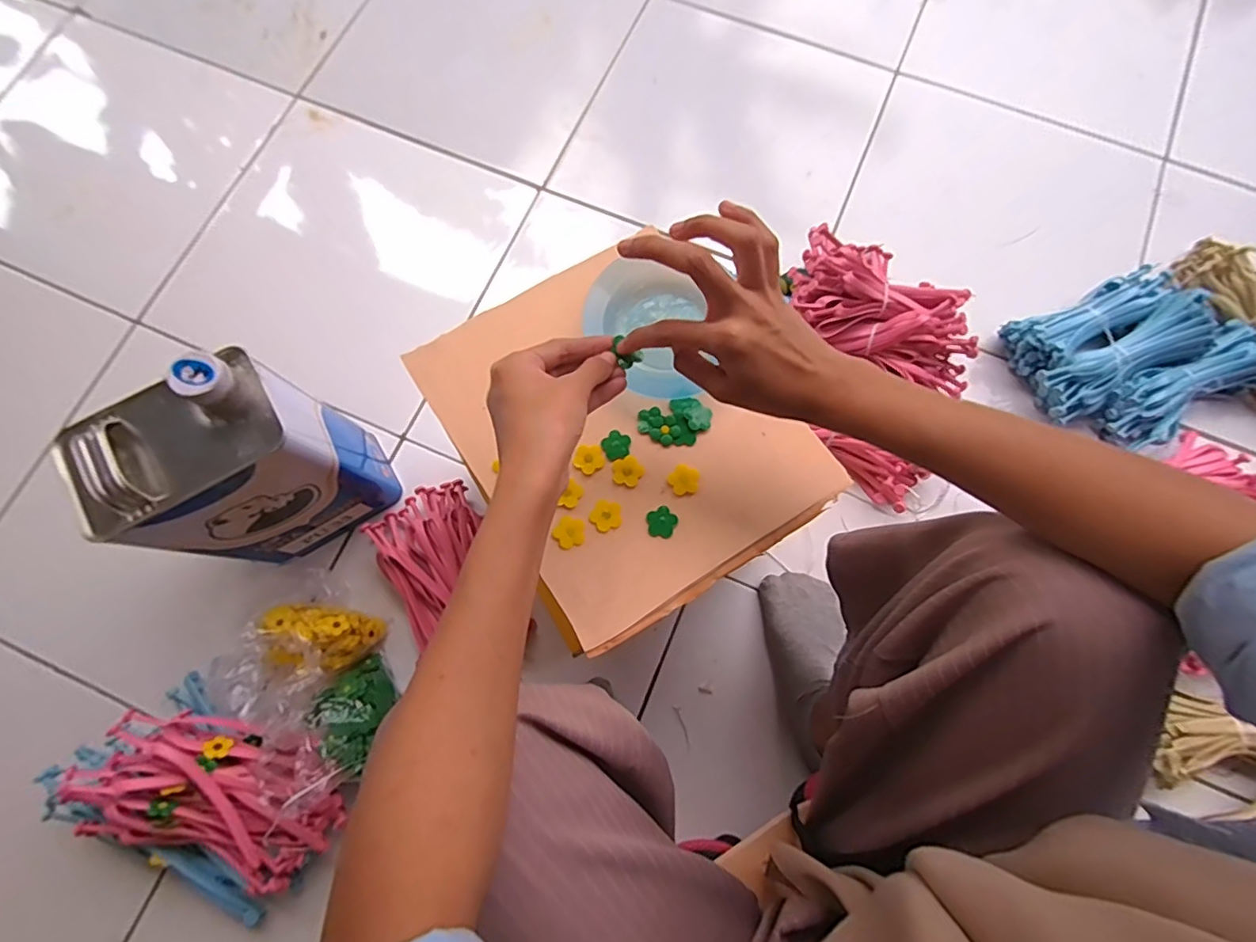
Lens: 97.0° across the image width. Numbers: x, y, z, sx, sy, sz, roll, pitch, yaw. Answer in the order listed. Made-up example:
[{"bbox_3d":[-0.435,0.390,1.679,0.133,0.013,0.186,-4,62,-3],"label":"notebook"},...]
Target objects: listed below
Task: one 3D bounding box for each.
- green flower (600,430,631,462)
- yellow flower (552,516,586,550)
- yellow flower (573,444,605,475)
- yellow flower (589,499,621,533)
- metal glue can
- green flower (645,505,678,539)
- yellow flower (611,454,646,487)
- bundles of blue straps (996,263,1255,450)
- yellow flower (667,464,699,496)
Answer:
[{"bbox_3d":[-0.010,-0.020,0.438,0.021,0.004,0.024,24,78,6],"label":"green flower"},{"bbox_3d":[-0.044,0.047,0.423,0.024,0.004,0.024,0,77,0],"label":"yellow flower"},{"bbox_3d":[-0.031,-0.010,0.436,0.024,0.004,0.023,0,77,0],"label":"yellow flower"},{"bbox_3d":[-0.017,0.034,0.425,0.023,0.004,0.024,0,77,0],"label":"yellow flower"},{"bbox_3d":[-0.368,0.000,0.548,0.170,0.260,0.121,-36,80,-8],"label":"metal glue can"},{"bbox_3d":[0.026,0.039,0.424,0.024,0.004,0.023,0,77,0],"label":"green flower"},{"bbox_3d":[0.000,-0.001,0.433,0.025,0.004,0.024,0,77,0],"label":"yellow flower"},{"bbox_3d":[0.629,-0.139,0.691,0.256,0.096,0.202,-23,78,-5],"label":"bundles of blue straps"},{"bbox_3d":[0.042,0.006,0.421,0.022,0.004,0.023,0,77,0],"label":"yellow flower"}]

